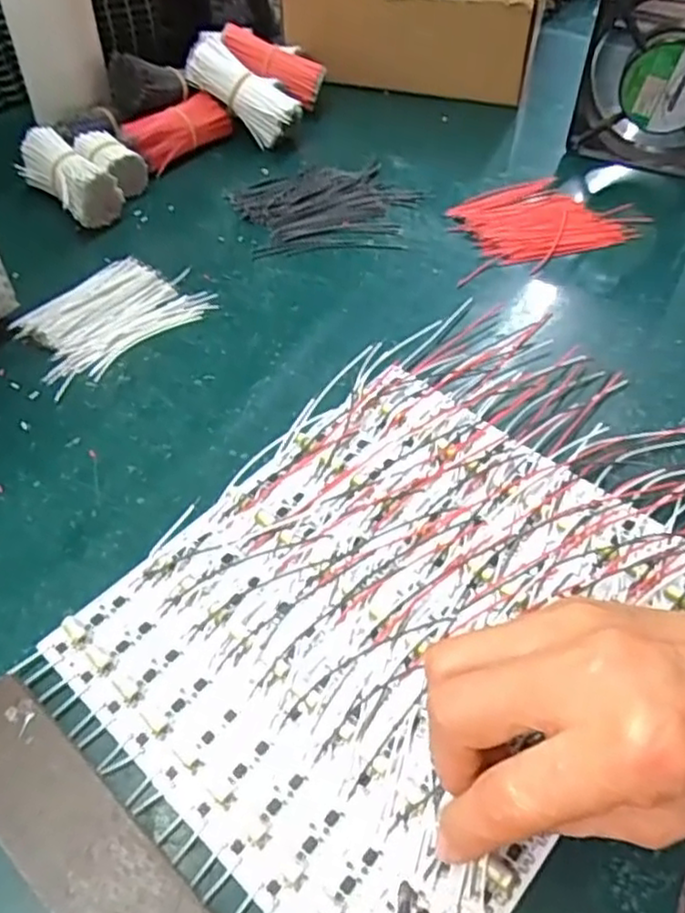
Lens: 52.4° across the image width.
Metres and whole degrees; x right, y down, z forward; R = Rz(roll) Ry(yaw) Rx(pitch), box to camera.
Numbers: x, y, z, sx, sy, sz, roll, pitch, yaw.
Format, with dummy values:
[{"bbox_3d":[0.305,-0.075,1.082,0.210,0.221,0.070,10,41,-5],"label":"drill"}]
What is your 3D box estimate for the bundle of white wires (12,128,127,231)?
[{"bbox_3d":[-0.197,-0.200,0.499,0.089,0.036,0.036,37,59,27],"label":"bundle of white wires"}]

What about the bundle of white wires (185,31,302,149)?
[{"bbox_3d":[-0.075,-0.294,0.556,0.093,0.032,0.041,39,55,-5],"label":"bundle of white wires"}]

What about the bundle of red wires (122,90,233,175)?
[{"bbox_3d":[-0.128,-0.254,0.548,0.028,0.033,0.086,32,57,24],"label":"bundle of red wires"}]

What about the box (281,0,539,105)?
[{"bbox_3d":[0.071,-0.426,0.659,0.224,0.091,0.208,9,50,7],"label":"box"}]

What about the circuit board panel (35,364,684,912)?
[{"bbox_3d":[0.023,0.063,0.298,0.189,0.010,0.227,34,57,26],"label":"circuit board panel"}]

